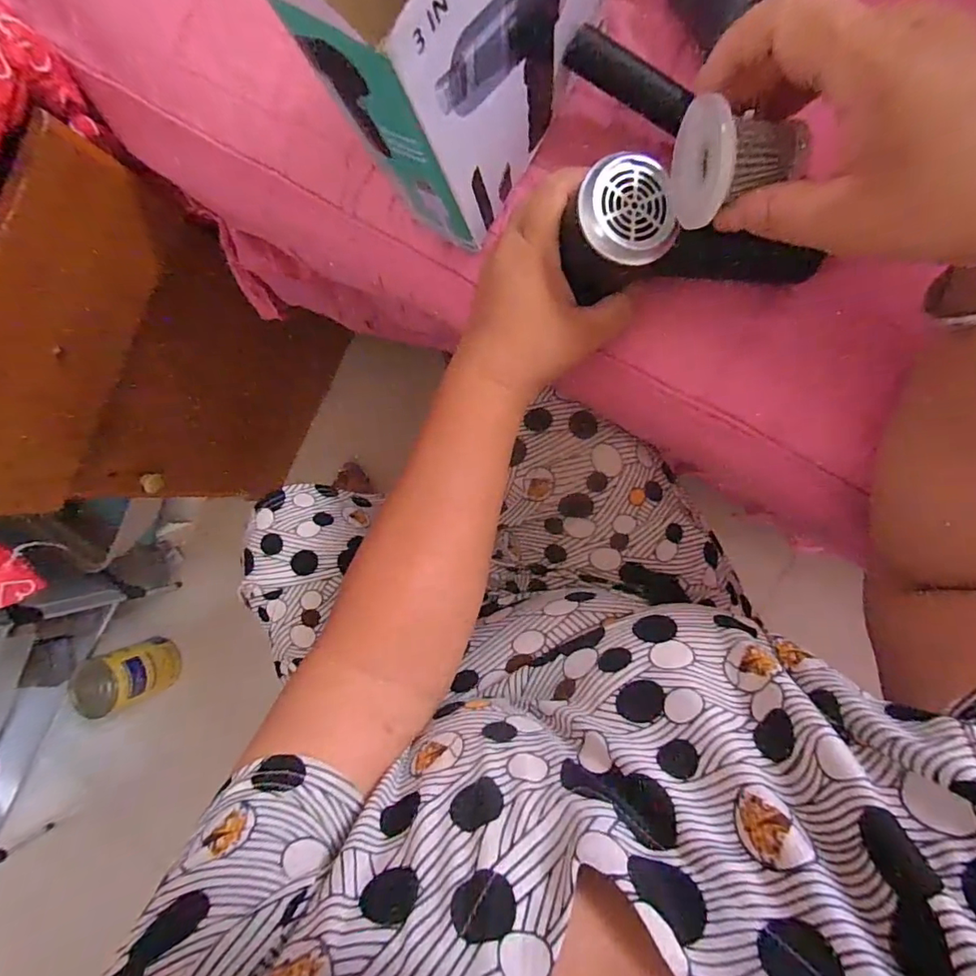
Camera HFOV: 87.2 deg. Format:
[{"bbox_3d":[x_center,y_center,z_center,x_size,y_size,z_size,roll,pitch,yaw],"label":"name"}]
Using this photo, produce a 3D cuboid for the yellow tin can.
[{"bbox_3d":[-0.631,0.327,0.900,0.090,0.146,0.096,1,95,7],"label":"yellow tin can"}]

